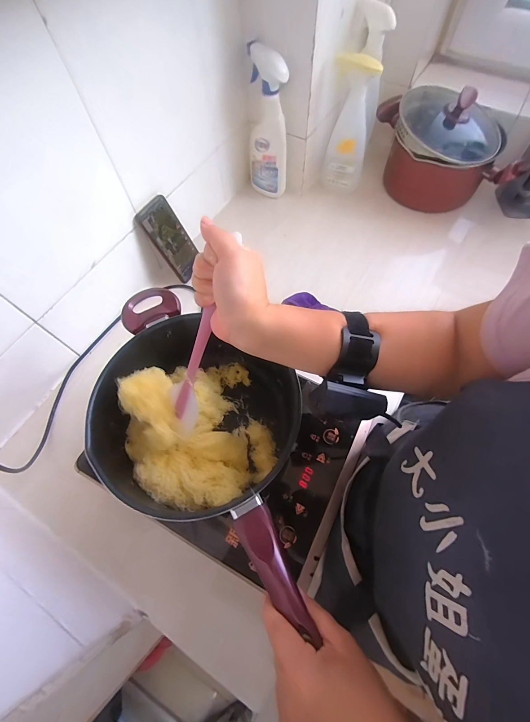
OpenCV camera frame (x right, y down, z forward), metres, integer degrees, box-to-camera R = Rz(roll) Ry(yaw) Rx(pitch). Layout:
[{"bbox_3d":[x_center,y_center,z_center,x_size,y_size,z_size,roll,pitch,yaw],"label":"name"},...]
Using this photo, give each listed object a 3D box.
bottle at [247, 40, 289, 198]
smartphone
[{"bbox_3d":[0.006,-0.514,0.687,0.083,0.260,0.084,-5,65,-1],"label":"bottle"},{"bbox_3d":[-0.188,-0.243,0.628,0.010,0.159,0.078,25,65,41],"label":"smartphone"}]

